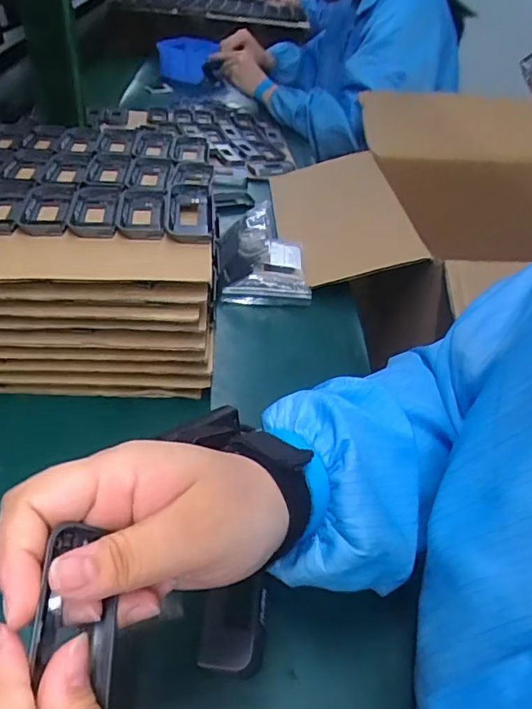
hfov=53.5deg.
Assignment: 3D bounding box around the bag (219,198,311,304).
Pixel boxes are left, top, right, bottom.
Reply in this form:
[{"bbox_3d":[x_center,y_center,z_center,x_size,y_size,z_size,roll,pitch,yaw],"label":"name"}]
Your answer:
[{"bbox_3d":[-0.004,-0.112,0.584,0.092,0.057,0.112,1,40,-5],"label":"bag"}]

